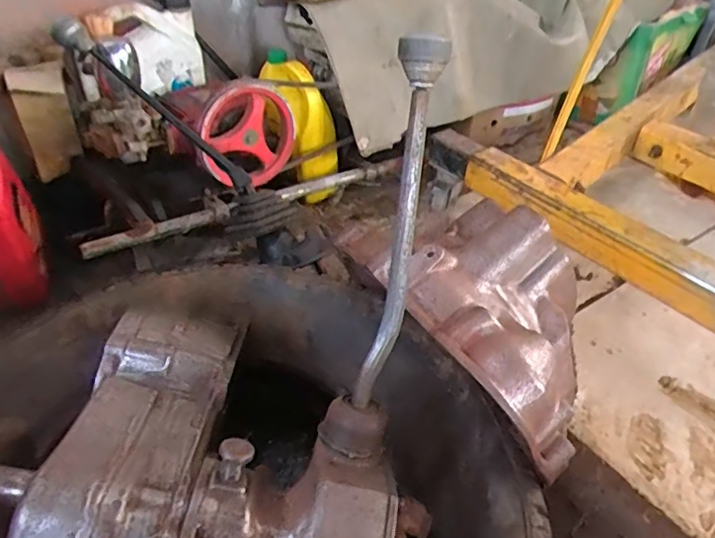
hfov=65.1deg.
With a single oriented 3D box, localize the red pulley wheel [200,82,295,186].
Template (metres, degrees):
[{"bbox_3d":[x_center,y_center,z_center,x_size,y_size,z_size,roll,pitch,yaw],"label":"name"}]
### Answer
[{"bbox_3d":[-0.193,-0.240,1.011,0.189,0.169,0.048,-26,48,-28],"label":"red pulley wheel"}]

